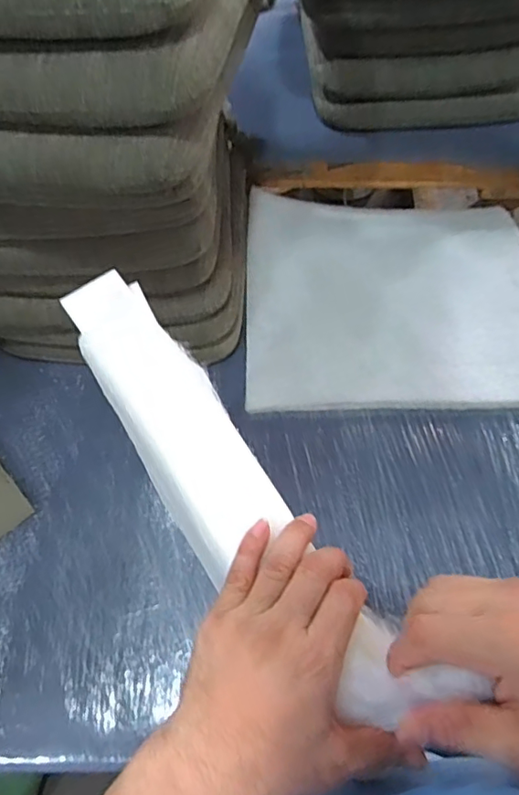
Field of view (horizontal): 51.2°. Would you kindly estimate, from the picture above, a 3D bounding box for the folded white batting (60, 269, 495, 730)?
[{"bbox_3d":[-0.033,0.052,0.392,0.082,0.037,0.403,-33,65,-15],"label":"folded white batting"}]

